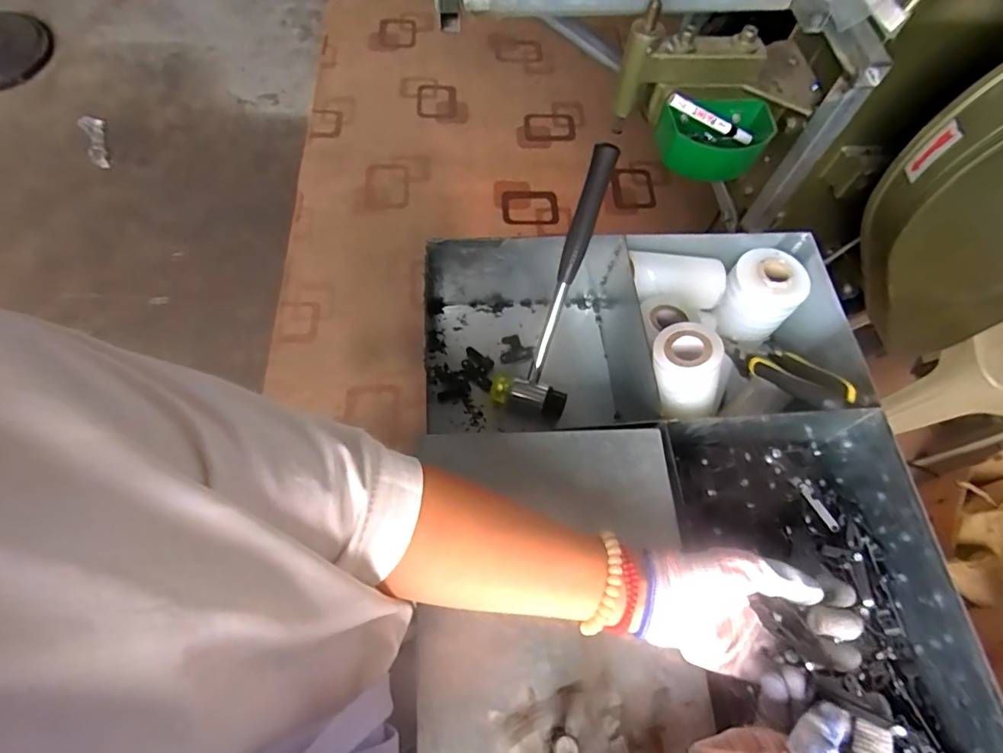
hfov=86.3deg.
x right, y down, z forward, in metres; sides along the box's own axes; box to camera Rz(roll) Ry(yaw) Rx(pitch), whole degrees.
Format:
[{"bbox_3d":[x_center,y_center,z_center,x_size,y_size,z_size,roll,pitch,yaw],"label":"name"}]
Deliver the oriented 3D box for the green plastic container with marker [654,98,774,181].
[{"bbox_3d":[0.292,-0.316,0.720,0.159,0.061,0.083,4,64,-2],"label":"green plastic container with marker"}]

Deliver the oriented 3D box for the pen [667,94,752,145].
[{"bbox_3d":[0.279,-0.346,0.720,0.138,0.020,0.020,12,64,-24],"label":"pen"}]

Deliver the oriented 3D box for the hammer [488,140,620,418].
[{"bbox_3d":[0.062,-0.090,0.540,0.077,0.026,0.270,18,104,6],"label":"hammer"}]

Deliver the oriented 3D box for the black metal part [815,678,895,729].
[{"bbox_3d":[0.215,0.199,0.327,0.041,0.005,0.009,19,65,35],"label":"black metal part"}]

